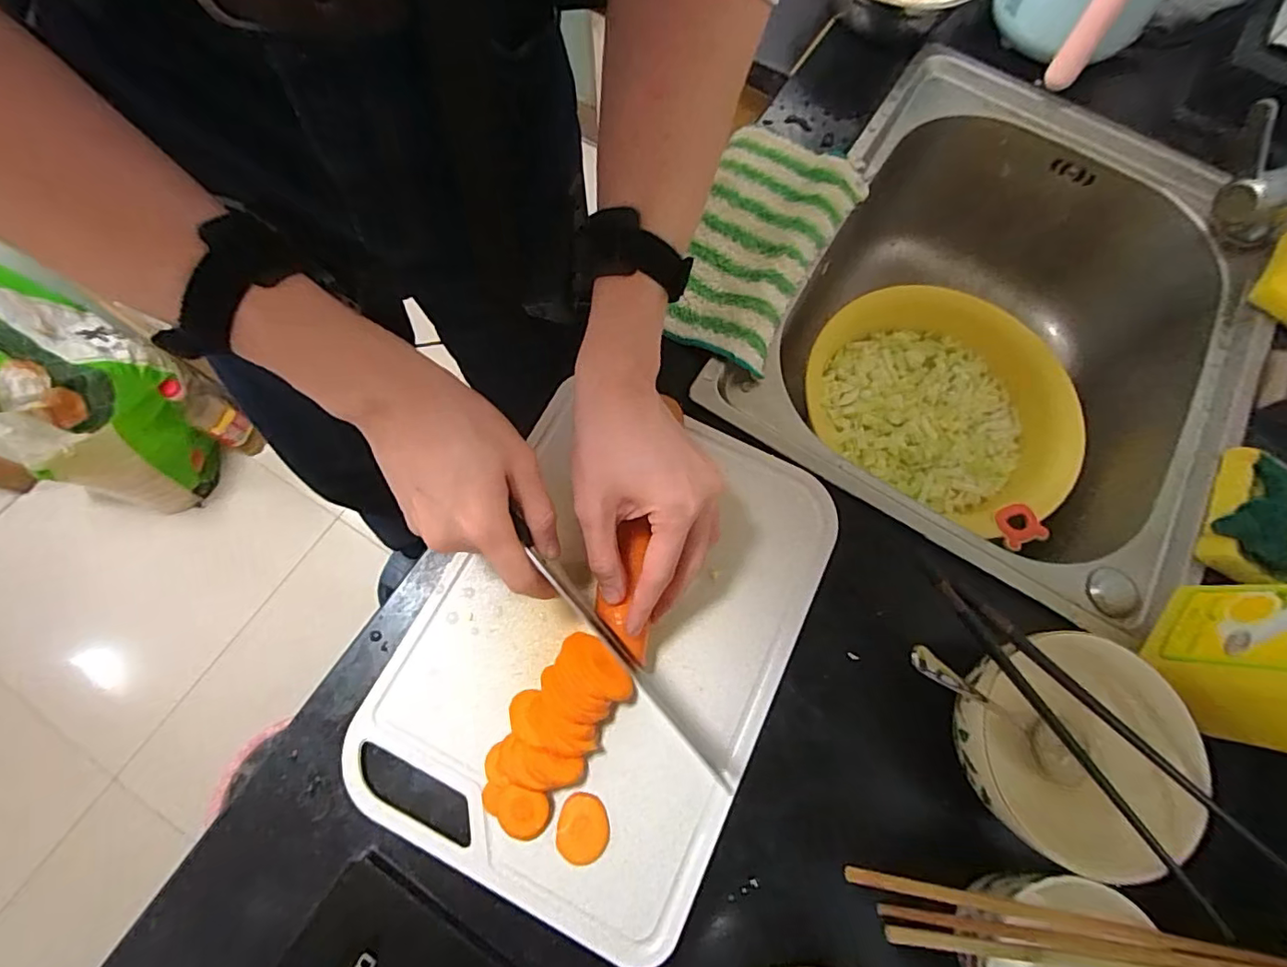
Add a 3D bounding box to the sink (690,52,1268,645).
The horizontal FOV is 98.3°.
[{"bbox_3d":[0.325,-0.134,0.571,0.379,0.187,0.482,32,73,8],"label":"sink"}]

